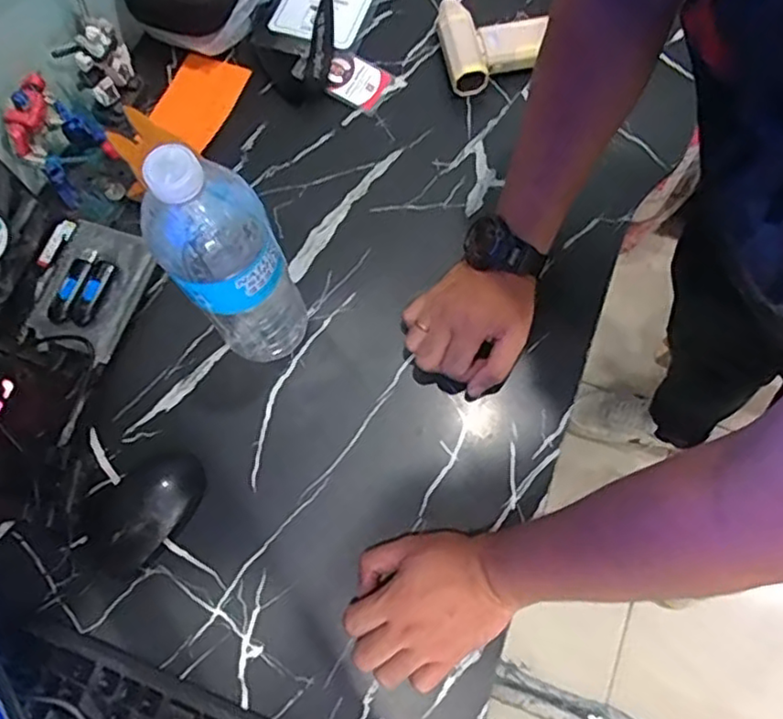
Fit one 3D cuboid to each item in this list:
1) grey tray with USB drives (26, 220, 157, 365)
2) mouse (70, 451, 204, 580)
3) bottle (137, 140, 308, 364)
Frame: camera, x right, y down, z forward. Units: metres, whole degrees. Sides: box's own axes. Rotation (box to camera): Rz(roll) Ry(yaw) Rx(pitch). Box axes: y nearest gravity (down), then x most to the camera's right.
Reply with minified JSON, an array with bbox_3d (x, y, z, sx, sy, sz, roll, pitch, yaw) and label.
[{"bbox_3d":[-0.278,-0.068,0.598,0.091,0.031,0.117,20,73,8],"label":"grey tray with USB drives"},{"bbox_3d":[-0.213,0.126,0.539,0.116,0.031,0.073,-41,75,-11],"label":"mouse"},{"bbox_3d":[-0.116,-0.061,0.481,0.079,0.256,0.068,-26,73,-7],"label":"bottle"}]

